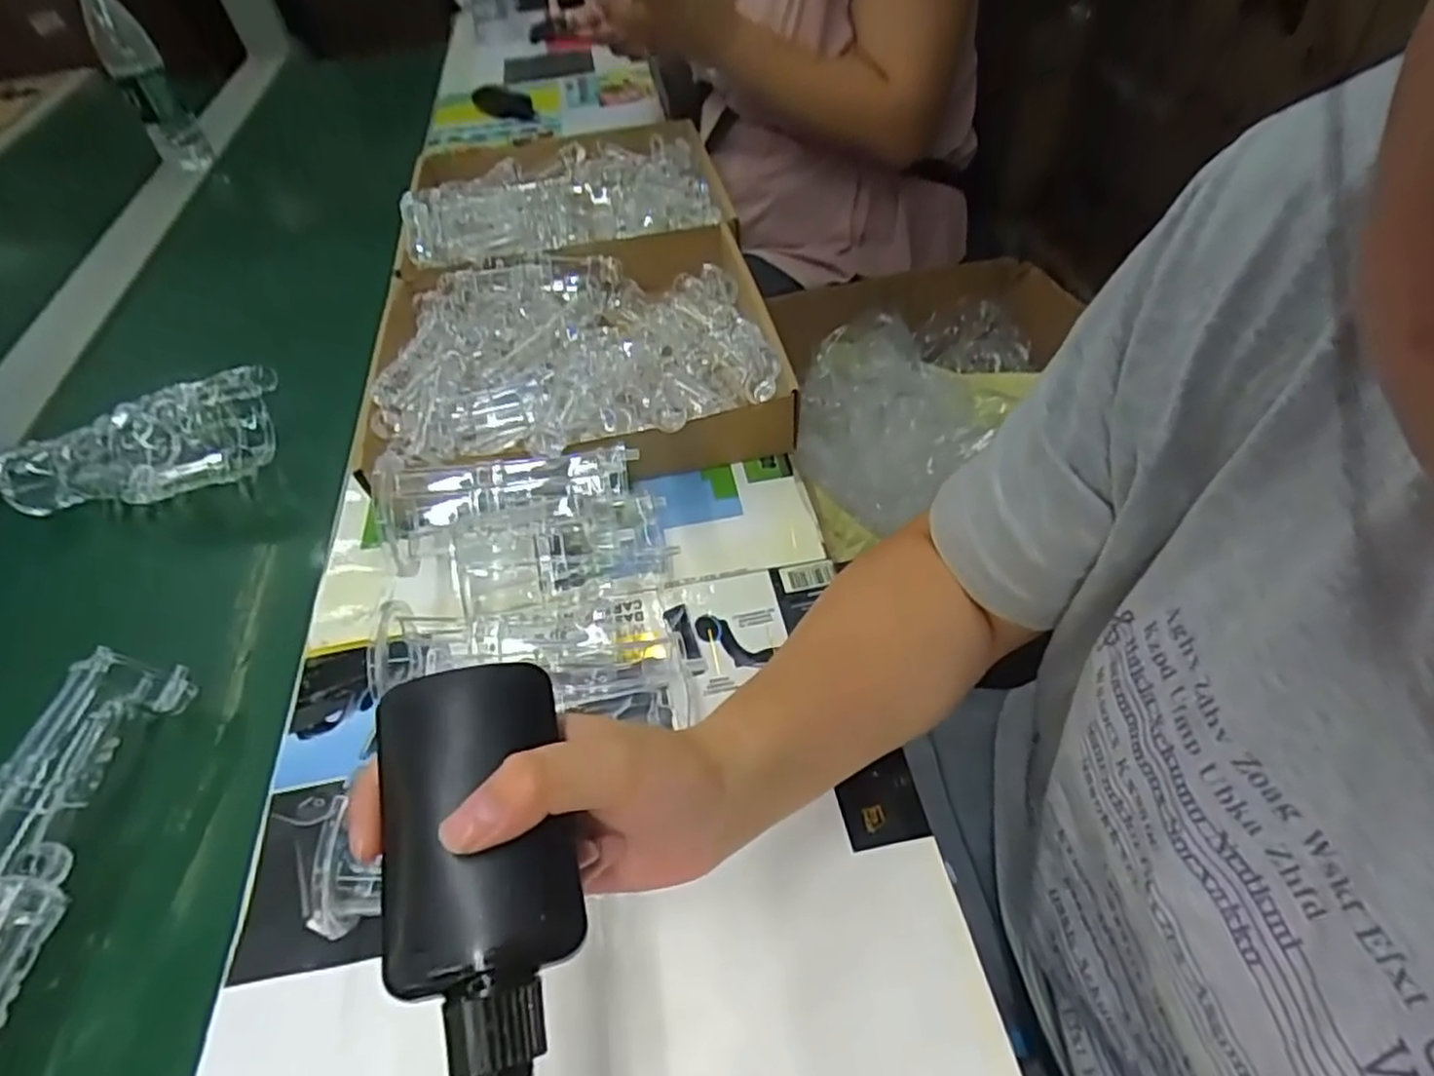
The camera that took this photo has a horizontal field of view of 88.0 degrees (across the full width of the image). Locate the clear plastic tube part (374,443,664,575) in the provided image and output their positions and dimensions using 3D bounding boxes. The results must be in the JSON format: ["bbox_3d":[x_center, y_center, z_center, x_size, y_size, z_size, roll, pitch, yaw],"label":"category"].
[{"bbox_3d":[-0.113,-0.017,0.435,0.159,0.057,0.062,-3,47,-13],"label":"clear plastic tube part"}]

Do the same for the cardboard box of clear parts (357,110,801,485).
[{"bbox_3d":[-0.133,-0.250,0.696,0.323,0.067,0.568,-12,48,-4],"label":"cardboard box of clear parts"}]

